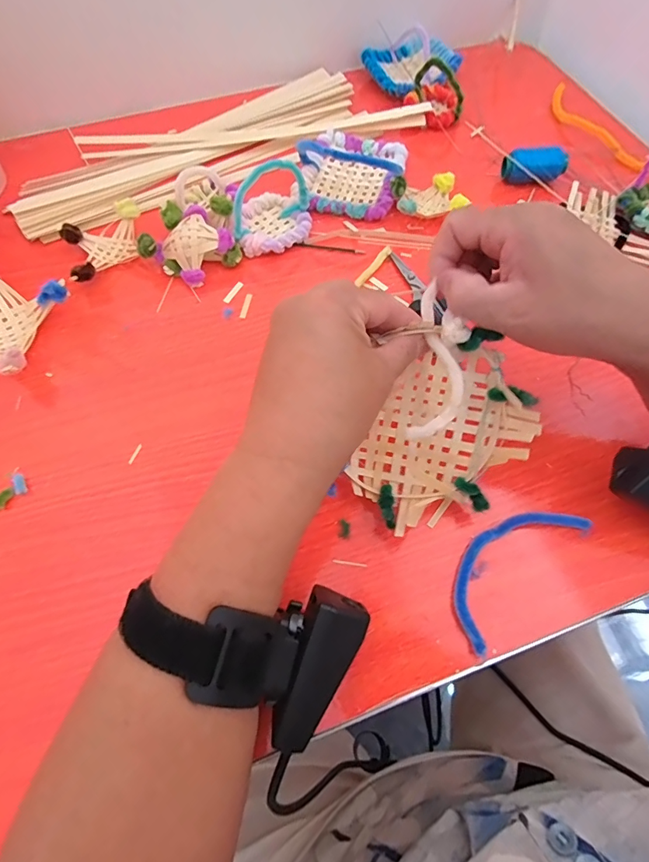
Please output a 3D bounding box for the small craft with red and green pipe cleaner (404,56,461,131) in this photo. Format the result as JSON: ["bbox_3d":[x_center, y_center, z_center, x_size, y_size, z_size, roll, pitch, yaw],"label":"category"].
[{"bbox_3d":[0.114,-0.348,0.451,0.057,0.042,0.059,10,65,5],"label":"small craft with red and green pipe cleaner"}]

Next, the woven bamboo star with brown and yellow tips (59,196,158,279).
[{"bbox_3d":[-0.181,-0.157,0.373,0.068,0.028,0.065,-25,67,-11],"label":"woven bamboo star with brown and yellow tips"}]

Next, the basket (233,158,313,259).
[{"bbox_3d":[-0.044,-0.192,0.371,0.064,0.054,0.070,-3,65,-1],"label":"basket"}]

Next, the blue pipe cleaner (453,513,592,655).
[{"bbox_3d":[0.111,0.077,0.266,0.104,0.007,0.042,-39,70,-16],"label":"blue pipe cleaner"}]

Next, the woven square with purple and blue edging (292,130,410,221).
[{"bbox_3d":[0.025,-0.252,0.399,0.099,0.049,0.109,8,65,4],"label":"woven square with purple and blue edging"}]

